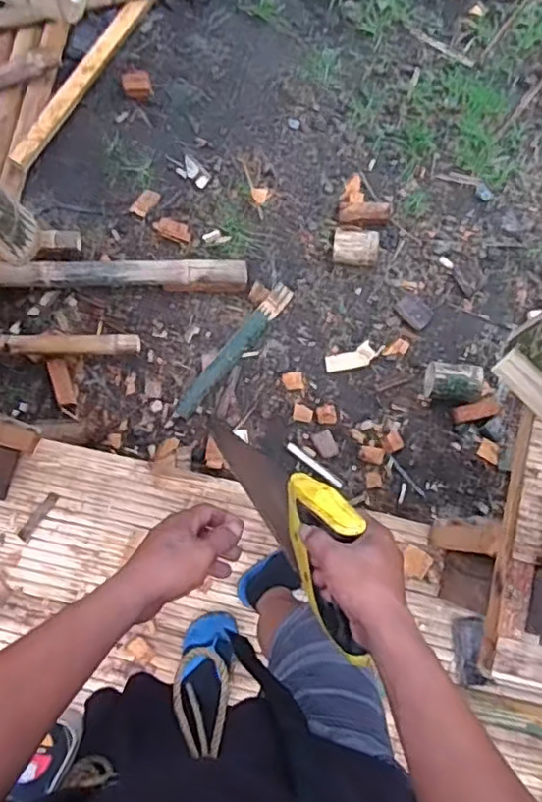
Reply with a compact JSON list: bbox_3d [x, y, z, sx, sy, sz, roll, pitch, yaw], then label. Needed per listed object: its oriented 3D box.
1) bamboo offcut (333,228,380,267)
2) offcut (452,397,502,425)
[{"bbox_3d":[0.236,-0.426,1.778,0.122,0.046,0.099,7,78,0],"label":"bamboo offcut"},{"bbox_3d":[0.531,0.027,1.668,0.120,0.018,0.049,-14,79,-4],"label":"offcut"}]

